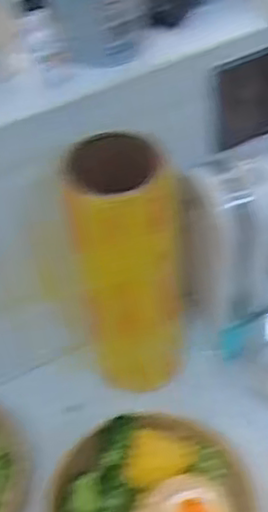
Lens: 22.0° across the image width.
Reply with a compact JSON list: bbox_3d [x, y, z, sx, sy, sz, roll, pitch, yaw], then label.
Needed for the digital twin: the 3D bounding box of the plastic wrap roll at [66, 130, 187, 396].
[{"bbox_3d":[-0.004,0.017,0.636,0.100,0.262,0.079,2,47,8],"label":"plastic wrap roll"}]

